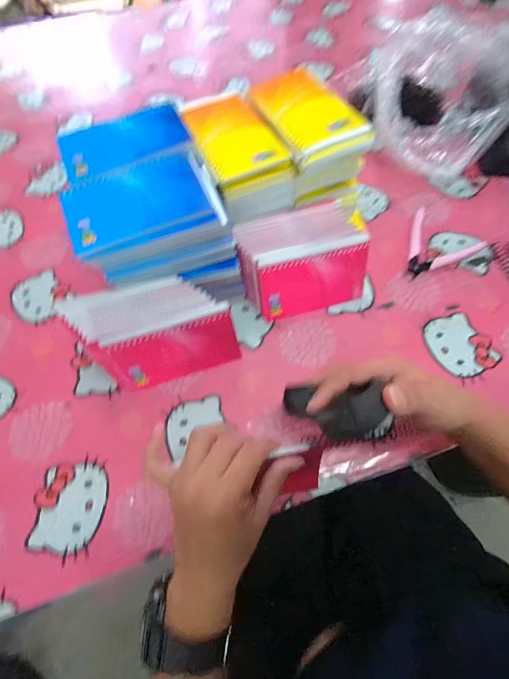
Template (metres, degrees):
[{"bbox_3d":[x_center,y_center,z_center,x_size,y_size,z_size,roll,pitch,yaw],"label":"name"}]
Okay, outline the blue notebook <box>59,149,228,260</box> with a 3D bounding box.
[{"bbox_3d":[-0.108,-0.132,0.298,0.138,0.008,0.083,-21,80,-9],"label":"blue notebook"}]

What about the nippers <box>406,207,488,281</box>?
[{"bbox_3d":[0.248,-0.124,0.426,0.097,0.009,0.111,37,71,18],"label":"nippers"}]

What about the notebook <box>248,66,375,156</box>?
[{"bbox_3d":[0.055,-0.257,0.343,0.087,0.012,0.150,-17,65,-6],"label":"notebook"}]

